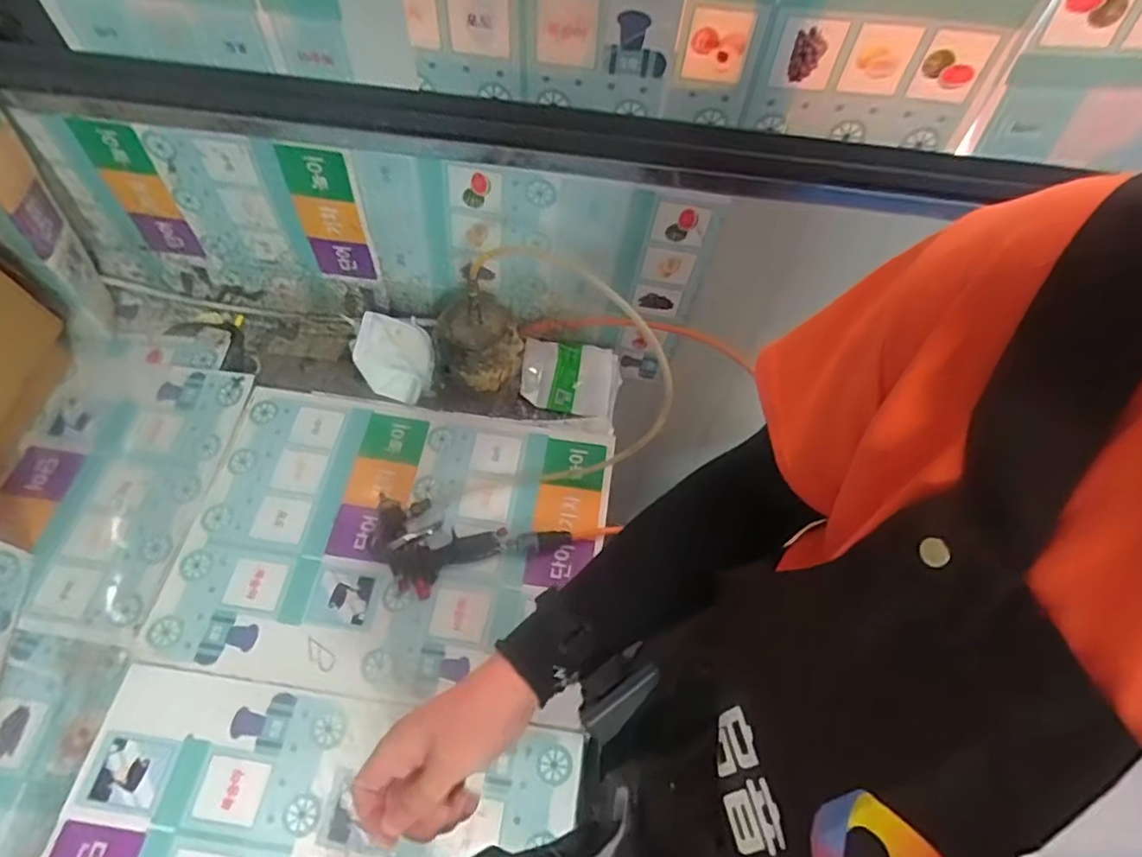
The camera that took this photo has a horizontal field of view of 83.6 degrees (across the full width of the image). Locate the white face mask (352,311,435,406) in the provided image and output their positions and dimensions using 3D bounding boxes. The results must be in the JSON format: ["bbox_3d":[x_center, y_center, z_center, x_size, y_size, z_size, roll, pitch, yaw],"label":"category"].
[{"bbox_3d":[-0.264,-0.110,0.963,0.110,0.049,0.144,-33,67,-19],"label":"white face mask"}]

